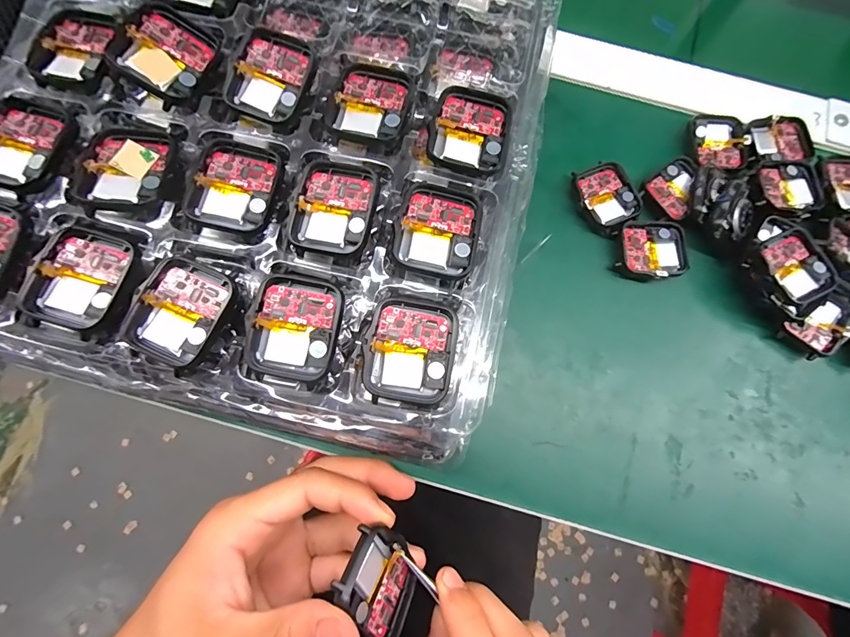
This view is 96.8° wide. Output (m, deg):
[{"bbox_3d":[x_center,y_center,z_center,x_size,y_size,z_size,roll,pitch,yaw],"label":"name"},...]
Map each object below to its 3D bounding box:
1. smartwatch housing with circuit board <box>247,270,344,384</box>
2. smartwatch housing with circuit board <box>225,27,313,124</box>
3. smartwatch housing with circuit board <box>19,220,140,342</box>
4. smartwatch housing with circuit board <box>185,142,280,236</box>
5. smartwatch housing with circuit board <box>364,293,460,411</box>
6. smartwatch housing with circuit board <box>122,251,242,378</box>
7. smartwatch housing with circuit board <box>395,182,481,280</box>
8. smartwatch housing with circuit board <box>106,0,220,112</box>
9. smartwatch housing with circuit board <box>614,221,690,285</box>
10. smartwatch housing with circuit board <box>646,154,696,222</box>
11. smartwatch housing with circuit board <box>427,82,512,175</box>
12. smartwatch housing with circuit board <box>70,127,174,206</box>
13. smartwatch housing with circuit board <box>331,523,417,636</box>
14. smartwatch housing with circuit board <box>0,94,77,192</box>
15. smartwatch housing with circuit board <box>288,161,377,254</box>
[{"bbox_3d":[-0.055,0.004,0.164,0.037,0.012,0.043,11,77,1],"label":"smartwatch housing with circuit board"},{"bbox_3d":[-0.074,-0.118,0.185,0.035,0.013,0.044,20,77,2],"label":"smartwatch housing with circuit board"},{"bbox_3d":[-0.148,-0.017,0.165,0.042,0.007,0.045,19,77,2],"label":"smartwatch housing with circuit board"},{"bbox_3d":[-0.088,-0.063,0.176,0.037,0.006,0.044,11,77,0],"label":"smartwatch housing with circuit board"},{"bbox_3d":[-0.006,0.014,0.164,0.038,0.008,0.043,13,77,2],"label":"smartwatch housing with circuit board"},{"bbox_3d":[-0.104,-0.003,0.163,0.037,0.006,0.043,25,77,3],"label":"smartwatch housing with circuit board"},{"bbox_3d":[0.006,-0.042,0.174,0.036,0.007,0.043,12,77,1],"label":"smartwatch housing with circuit board"},{"bbox_3d":[-0.124,-0.128,0.182,0.036,0.005,0.042,33,73,-17],"label":"smartwatch housing with circuit board"},{"bbox_3d":[0.151,-0.044,0.250,0.043,0.011,0.042,10,77,1],"label":"smartwatch housing with circuit board"},{"bbox_3d":[0.172,-0.089,0.257,0.041,0.008,0.033,-41,81,-10],"label":"smartwatch housing with circuit board"},{"bbox_3d":[0.023,-0.093,0.186,0.037,0.005,0.045,13,77,1],"label":"smartwatch housing with circuit board"},{"bbox_3d":[-0.139,-0.070,0.175,0.035,0.007,0.041,8,77,-1],"label":"smartwatch housing with circuit board"},{"bbox_3d":[-0.019,0.114,0.166,0.007,0.037,0.046,-13,117,31],"label":"smartwatch housing with circuit board"},{"bbox_3d":[-0.183,-0.080,0.172,0.040,0.007,0.044,19,77,2],"label":"smartwatch housing with circuit board"},{"bbox_3d":[-0.042,-0.052,0.174,0.036,0.009,0.042,16,77,2],"label":"smartwatch housing with circuit board"}]

